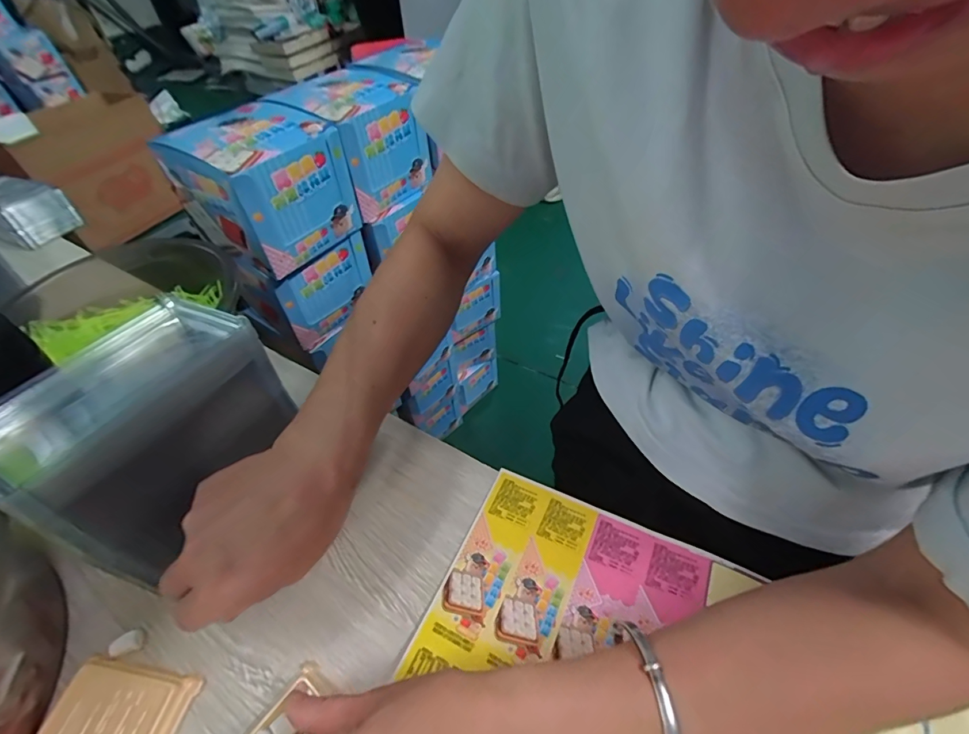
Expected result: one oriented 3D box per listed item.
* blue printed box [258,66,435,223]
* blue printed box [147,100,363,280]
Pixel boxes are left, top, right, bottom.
[{"bbox_3d":[-0.174,-0.312,0.618,0.133,0.131,0.147,29,57,26],"label":"blue printed box"},{"bbox_3d":[-0.271,-0.224,0.546,0.158,0.131,0.151,26,56,24],"label":"blue printed box"}]

